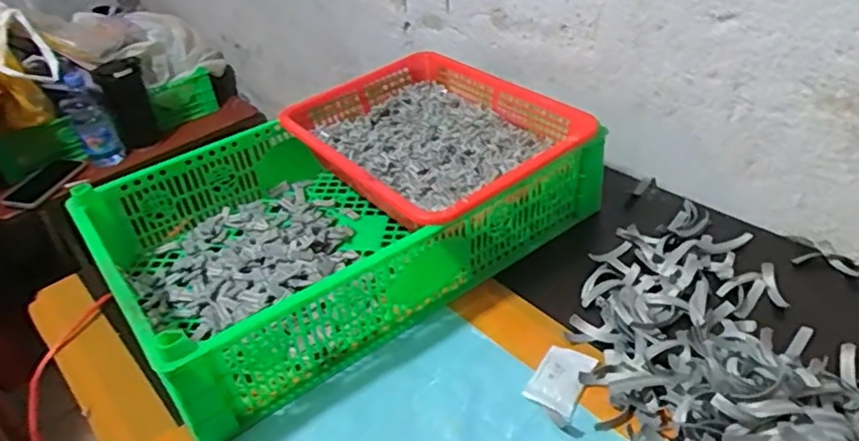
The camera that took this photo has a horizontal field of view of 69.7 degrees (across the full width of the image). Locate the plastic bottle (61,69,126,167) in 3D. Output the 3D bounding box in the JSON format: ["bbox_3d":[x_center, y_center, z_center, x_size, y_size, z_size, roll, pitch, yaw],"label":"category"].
[{"bbox_3d":[-0.717,-0.214,1.299,0.083,0.197,0.084,-24,40,-23],"label":"plastic bottle"}]

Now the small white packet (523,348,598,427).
[{"bbox_3d":[0.105,0.131,0.501,0.040,0.006,0.070,16,41,27],"label":"small white packet"}]

